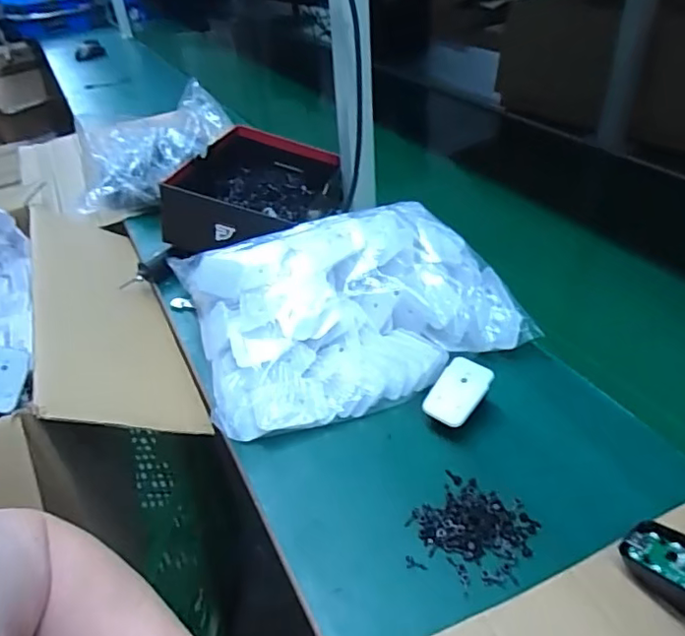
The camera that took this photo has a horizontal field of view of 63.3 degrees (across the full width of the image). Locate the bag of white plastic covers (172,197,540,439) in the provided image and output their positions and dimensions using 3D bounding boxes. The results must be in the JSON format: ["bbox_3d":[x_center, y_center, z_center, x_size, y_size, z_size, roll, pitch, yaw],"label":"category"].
[{"bbox_3d":[0.007,-0.016,0.630,0.346,0.109,0.253,-13,37,-11],"label":"bag of white plastic covers"}]

